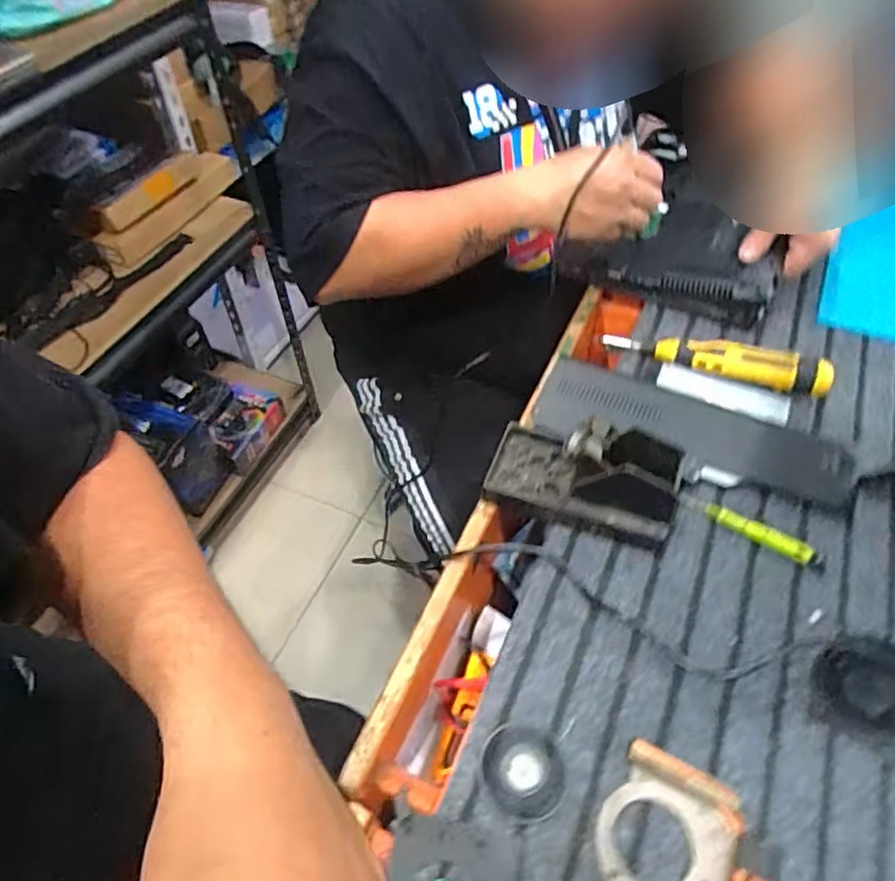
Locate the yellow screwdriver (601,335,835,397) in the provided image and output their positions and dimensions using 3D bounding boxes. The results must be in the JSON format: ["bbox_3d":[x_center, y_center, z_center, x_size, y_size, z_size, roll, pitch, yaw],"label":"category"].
[{"bbox_3d":[0.272,-0.087,0.642,0.218,0.031,0.043,19,55,17],"label":"yellow screwdriver"}]

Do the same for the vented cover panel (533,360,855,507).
[{"bbox_3d":[0.234,-0.013,0.602,0.280,0.014,0.087,17,54,15],"label":"vented cover panel"}]

